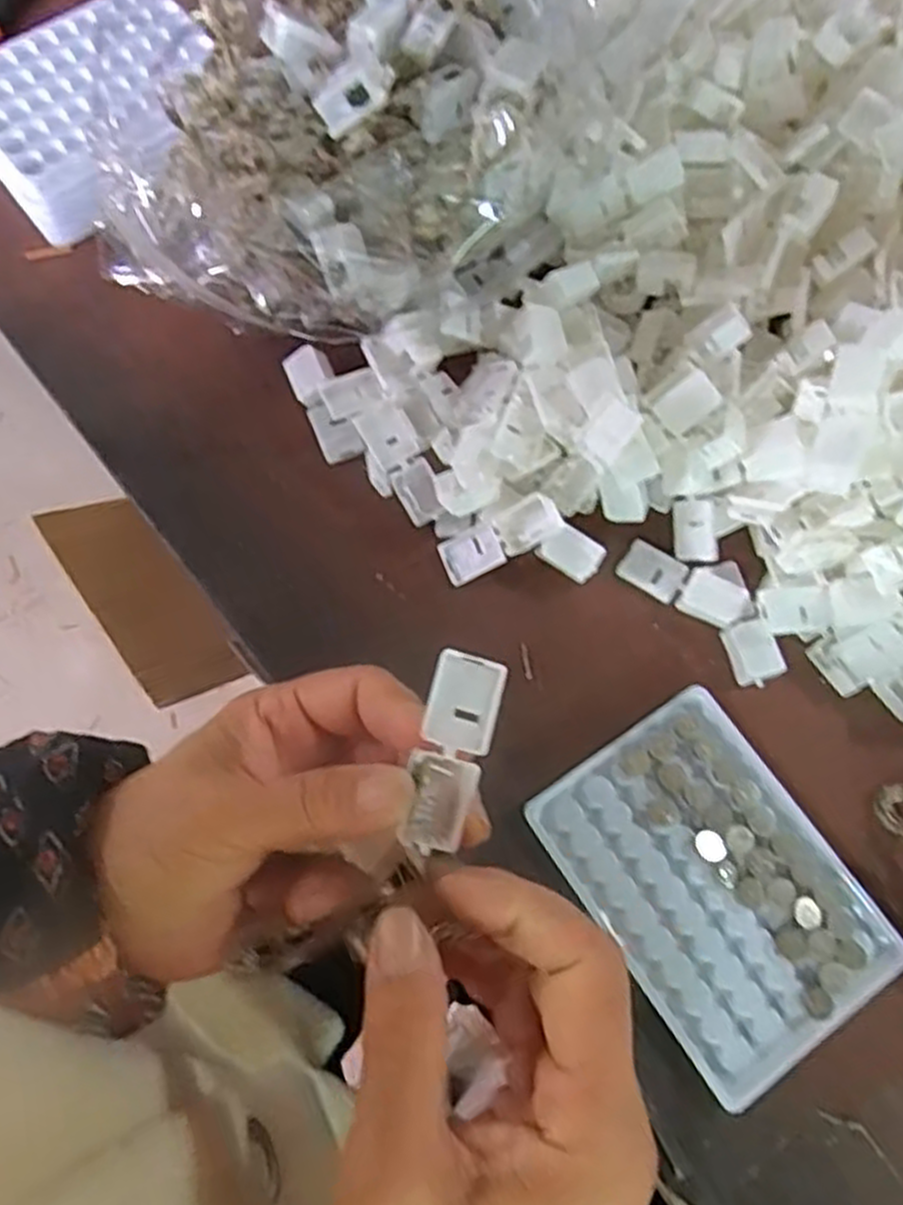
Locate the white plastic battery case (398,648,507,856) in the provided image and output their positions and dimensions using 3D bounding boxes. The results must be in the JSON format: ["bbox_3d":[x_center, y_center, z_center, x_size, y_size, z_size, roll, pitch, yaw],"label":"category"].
[{"bbox_3d":[0.001,0.043,0.232,0.021,0.012,0.055,13,80,3],"label":"white plastic battery case"}]

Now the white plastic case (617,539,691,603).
[{"bbox_3d":[0.090,-0.014,0.360,0.028,0.005,0.019,38,74,11],"label":"white plastic case"}]

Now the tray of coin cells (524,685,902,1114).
[{"bbox_3d":[0.105,0.110,0.318,0.095,0.008,0.130,-33,75,-12],"label":"tray of coin cells"}]

